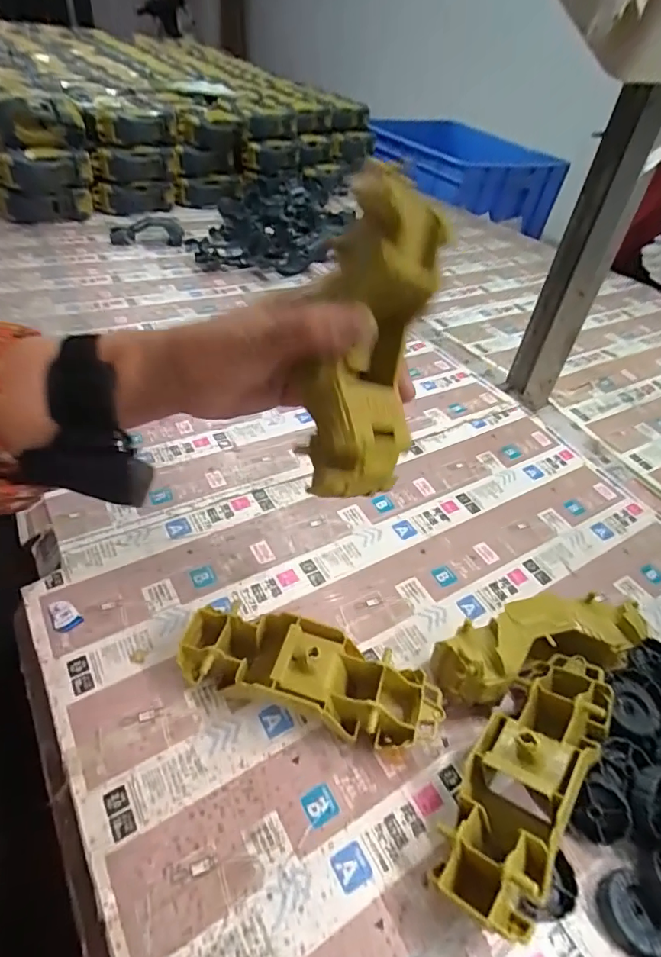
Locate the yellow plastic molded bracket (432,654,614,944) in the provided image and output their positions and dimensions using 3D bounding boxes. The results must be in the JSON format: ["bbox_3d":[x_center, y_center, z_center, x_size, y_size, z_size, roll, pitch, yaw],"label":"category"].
[{"bbox_3d":[0.125,0.185,0.318,0.065,0.062,0.182,34,49,23],"label":"yellow plastic molded bracket"}]

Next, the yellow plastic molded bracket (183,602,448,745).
[{"bbox_3d":[-0.016,0.138,0.350,0.182,0.050,0.063,20,45,10],"label":"yellow plastic molded bracket"}]

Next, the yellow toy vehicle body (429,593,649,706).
[{"bbox_3d":[0.152,0.129,0.379,0.165,0.059,0.056,-5,46,-15],"label":"yellow toy vehicle body"}]

